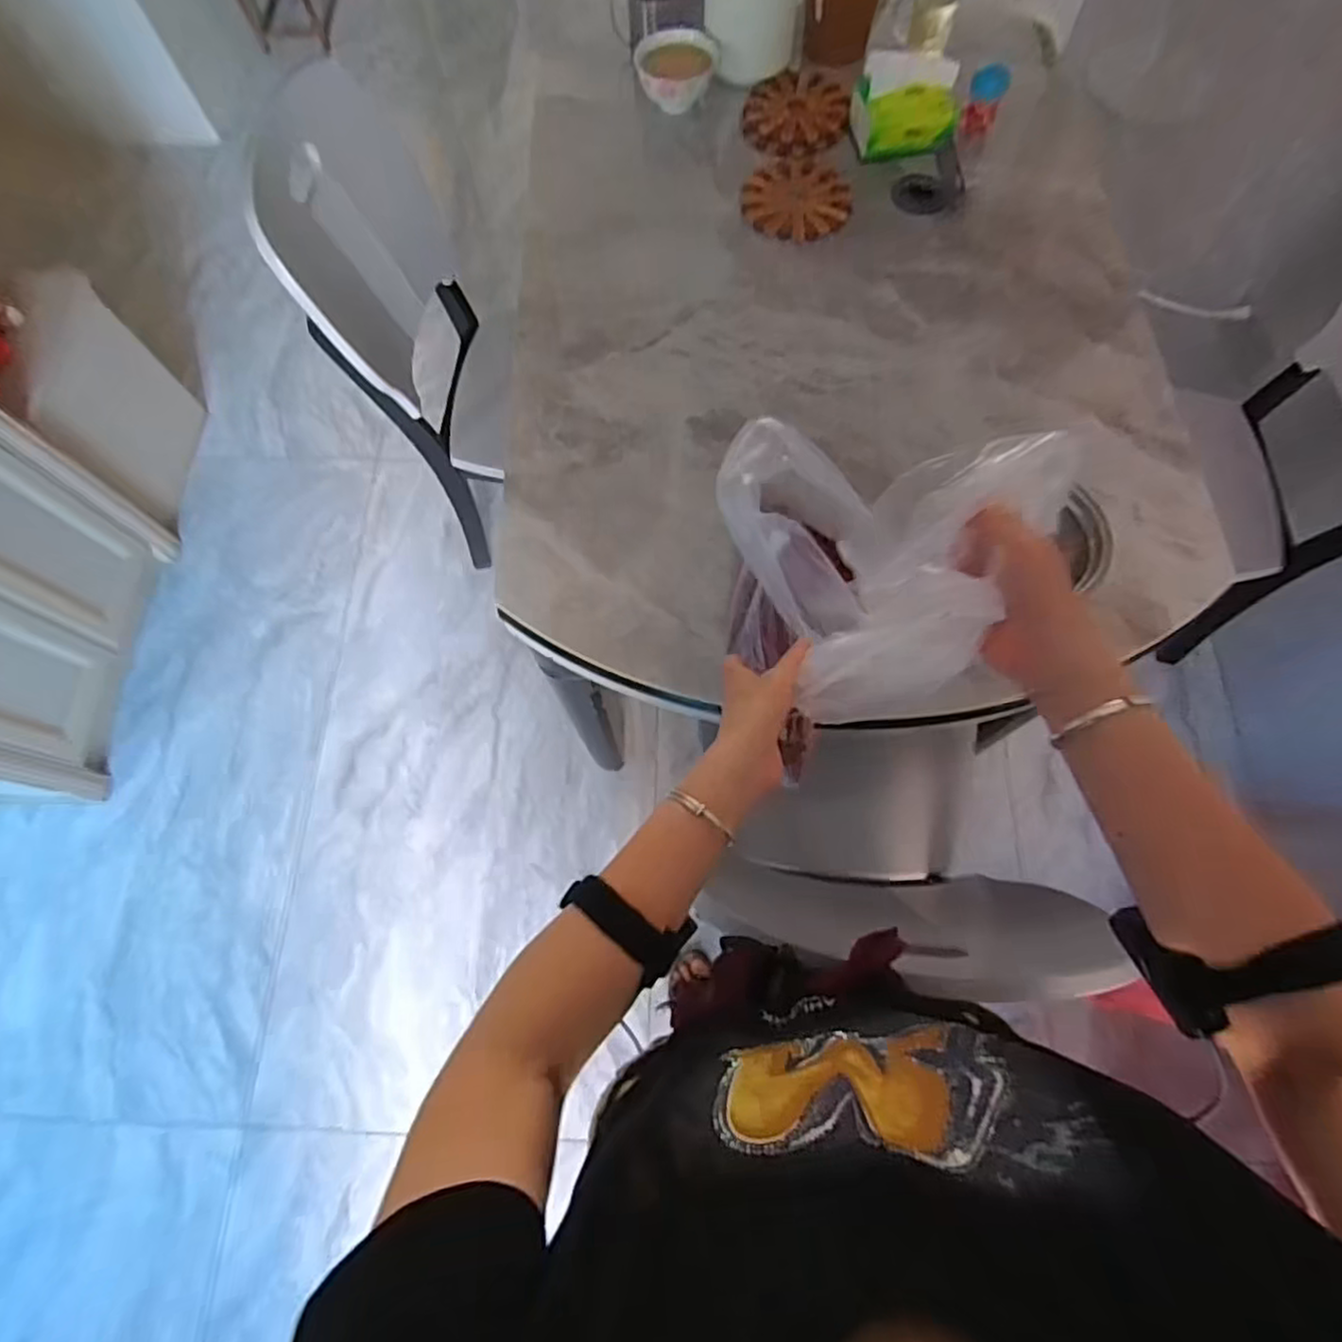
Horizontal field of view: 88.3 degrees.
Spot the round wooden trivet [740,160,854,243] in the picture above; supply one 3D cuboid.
[{"bbox_3d":[0.182,-0.682,0.995,0.138,0.022,0.154,-34,72,-10],"label":"round wooden trivet"}]

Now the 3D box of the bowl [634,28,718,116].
[{"bbox_3d":[0.007,-0.902,1.051,0.118,0.077,0.118,-1,70,2],"label":"bowl"}]

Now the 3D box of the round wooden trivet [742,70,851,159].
[{"bbox_3d":[0.190,-0.846,1.049,0.155,0.010,0.173,14,71,7],"label":"round wooden trivet"}]

